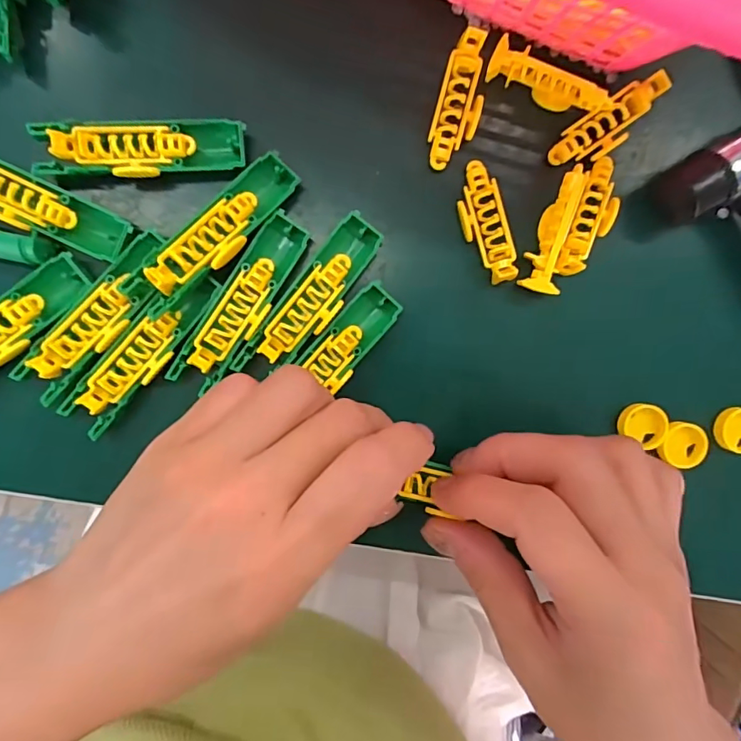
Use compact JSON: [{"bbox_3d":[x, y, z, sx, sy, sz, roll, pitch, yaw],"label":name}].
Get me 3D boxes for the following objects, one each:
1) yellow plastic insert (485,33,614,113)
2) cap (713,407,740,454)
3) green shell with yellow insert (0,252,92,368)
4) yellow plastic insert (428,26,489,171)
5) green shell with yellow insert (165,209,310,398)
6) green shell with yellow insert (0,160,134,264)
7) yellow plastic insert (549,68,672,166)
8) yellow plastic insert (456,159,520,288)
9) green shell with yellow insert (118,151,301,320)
[{"bbox_3d":[0.068,-0.110,0.191,0.047,0.011,0.013,29,92,-5],"label":"yellow plastic insert"},{"bbox_3d":[0.159,0.026,0.214,0.019,0.005,0.019,0,94,-4],"label":"cap"},{"bbox_3d":[-0.140,-0.014,0.186,0.074,0.013,0.018,-40,96,0],"label":"green shell with yellow insert"},{"bbox_3d":[0.035,-0.105,0.193,0.017,0.010,0.048,14,93,-5],"label":"yellow plastic insert"},{"bbox_3d":[-0.050,-0.026,0.194,0.019,0.018,0.074,34,92,-6],"label":"green shell with yellow insert"},{"bbox_3d":[-0.129,-0.063,0.183,0.075,0.009,0.019,25,92,-5],"label":"green shell with yellow insert"},{"bbox_3d":[0.094,-0.097,0.197,0.047,0.014,0.016,-34,96,-1],"label":"yellow plastic insert"},{"bbox_3d":[0.046,-0.059,0.198,0.017,0.010,0.048,-15,95,-2],"label":"yellow plastic insert"},{"bbox_3d":[-0.057,-0.051,0.185,0.018,0.008,0.075,42,76,-6],"label":"green shell with yellow insert"}]

